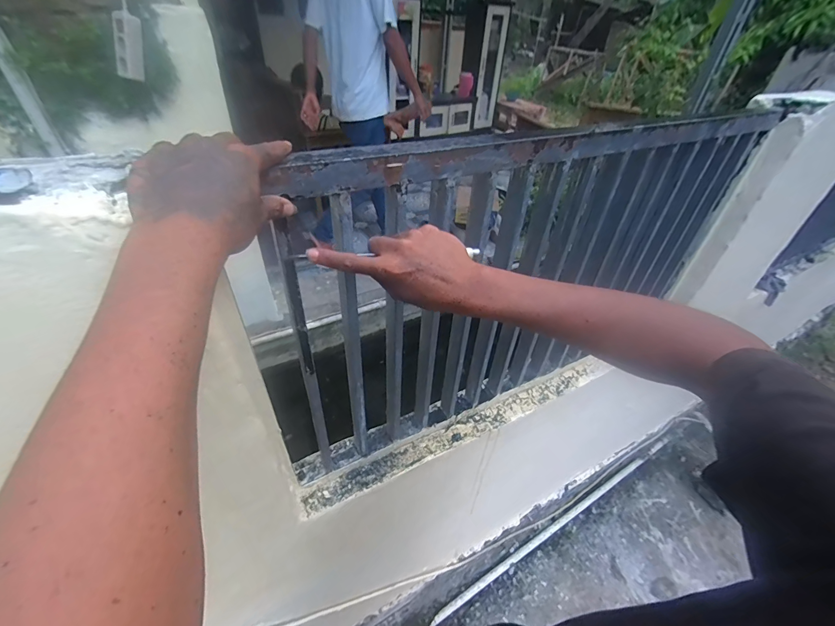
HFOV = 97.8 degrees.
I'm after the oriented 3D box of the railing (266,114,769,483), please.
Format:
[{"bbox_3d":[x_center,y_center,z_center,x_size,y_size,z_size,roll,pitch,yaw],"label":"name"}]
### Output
[{"bbox_3d":[0.243,-0.053,0.709,0.964,0.578,0.069,-17,43,-23],"label":"railing"}]

